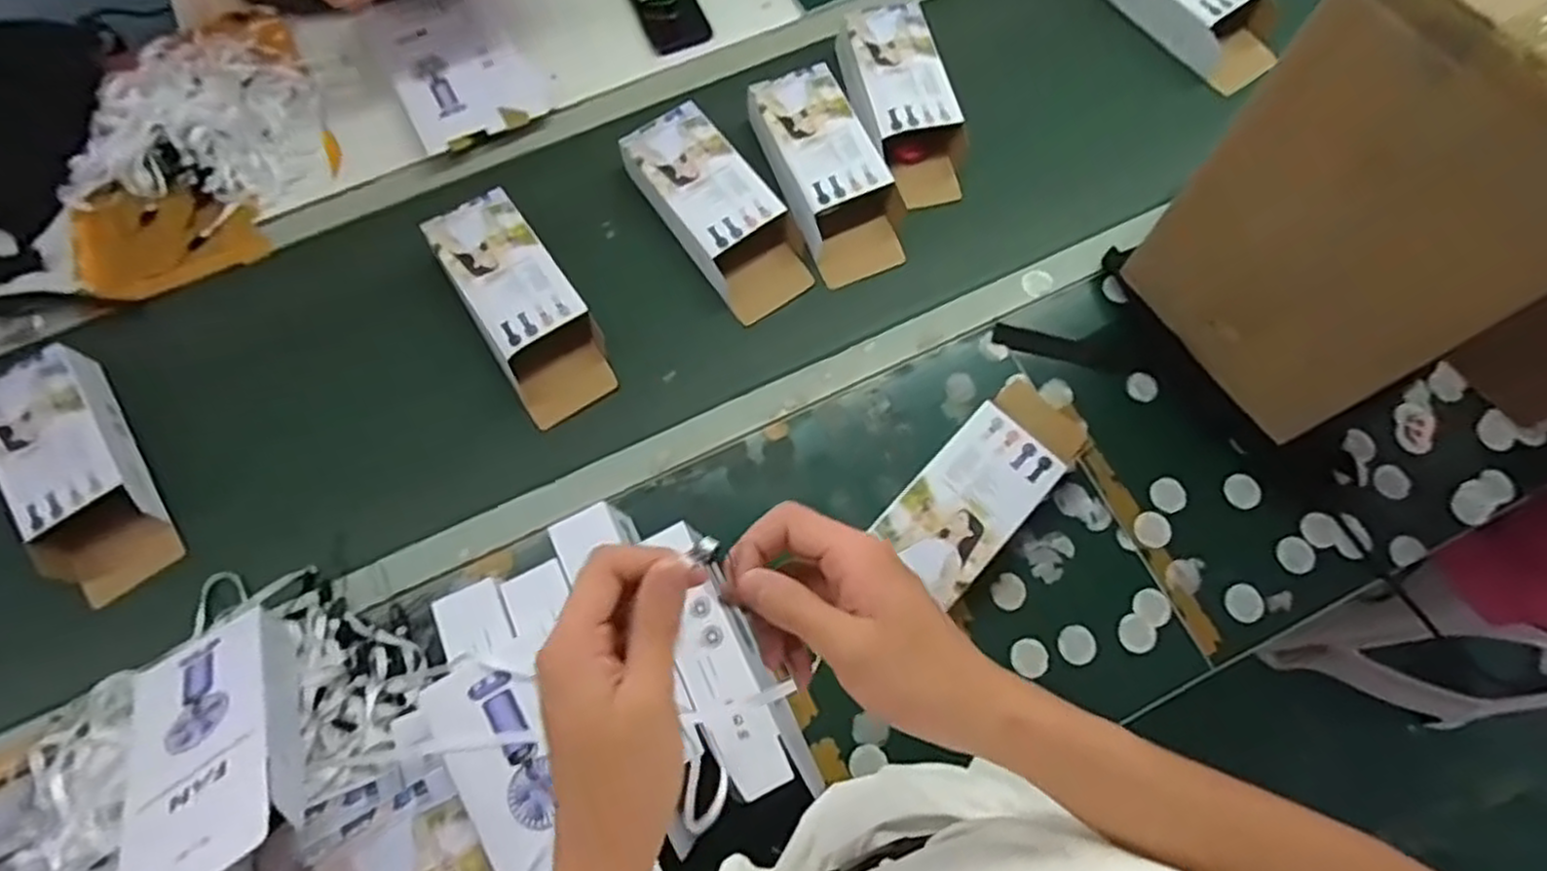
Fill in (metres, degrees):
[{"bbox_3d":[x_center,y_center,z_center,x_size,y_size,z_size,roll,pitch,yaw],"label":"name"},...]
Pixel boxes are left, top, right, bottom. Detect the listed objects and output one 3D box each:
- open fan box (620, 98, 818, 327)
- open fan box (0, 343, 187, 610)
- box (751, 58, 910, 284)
[{"bbox_3d":[-0.062,-0.247,0.818,0.107,0.070,0.251,-34,73,-10],"label":"open fan box"},{"bbox_3d":[-0.686,0.030,0.728,0.105,0.062,0.256,-33,73,-10],"label":"open fan box"},{"bbox_3d":[0.062,-0.290,0.829,0.104,0.074,0.241,-21,71,-6],"label":"box"}]

